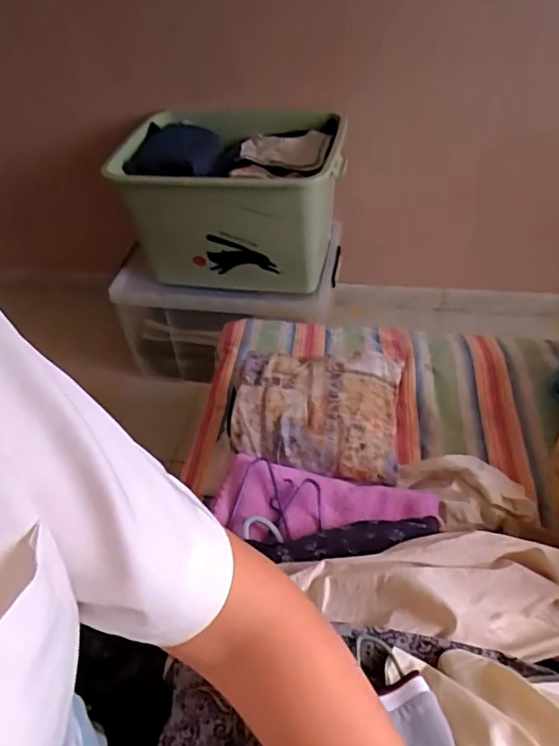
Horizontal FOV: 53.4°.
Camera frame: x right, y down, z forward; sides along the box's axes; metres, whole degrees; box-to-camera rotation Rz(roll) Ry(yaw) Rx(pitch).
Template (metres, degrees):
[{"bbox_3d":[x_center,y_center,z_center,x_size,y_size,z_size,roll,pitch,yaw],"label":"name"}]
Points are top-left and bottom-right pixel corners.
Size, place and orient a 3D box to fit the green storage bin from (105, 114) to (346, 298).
[{"bbox_3d":[-0.114,-0.533,1.658,0.595,0.334,0.480,8,47,12],"label":"green storage bin"}]

